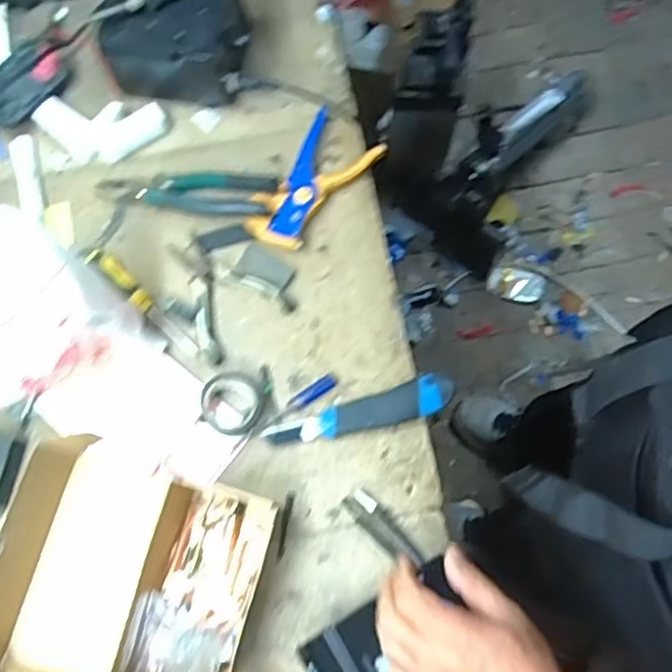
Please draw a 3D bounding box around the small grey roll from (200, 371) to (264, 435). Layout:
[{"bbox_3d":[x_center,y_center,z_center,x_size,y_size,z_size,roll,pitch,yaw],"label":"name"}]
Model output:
[{"bbox_3d":[-0.105,0.067,0.636,0.058,0.019,0.061,0,75,-1],"label":"small grey roll"}]

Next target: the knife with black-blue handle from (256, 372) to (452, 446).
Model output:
[{"bbox_3d":[0.024,0.080,0.628,0.189,0.021,0.037,-17,76,-5],"label":"knife with black-blue handle"}]

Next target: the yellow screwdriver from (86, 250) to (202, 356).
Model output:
[{"bbox_3d":[-0.206,-0.042,0.661,0.164,0.023,0.023,42,79,10],"label":"yellow screwdriver"}]

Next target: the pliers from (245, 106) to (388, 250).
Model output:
[{"bbox_3d":[-0.028,-0.168,0.696,0.082,0.027,0.166,36,78,8],"label":"pliers"}]

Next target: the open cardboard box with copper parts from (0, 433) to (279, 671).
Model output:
[{"bbox_3d":[-0.178,0.211,0.553,0.202,0.125,0.207,16,75,3],"label":"open cardboard box with copper parts"}]

